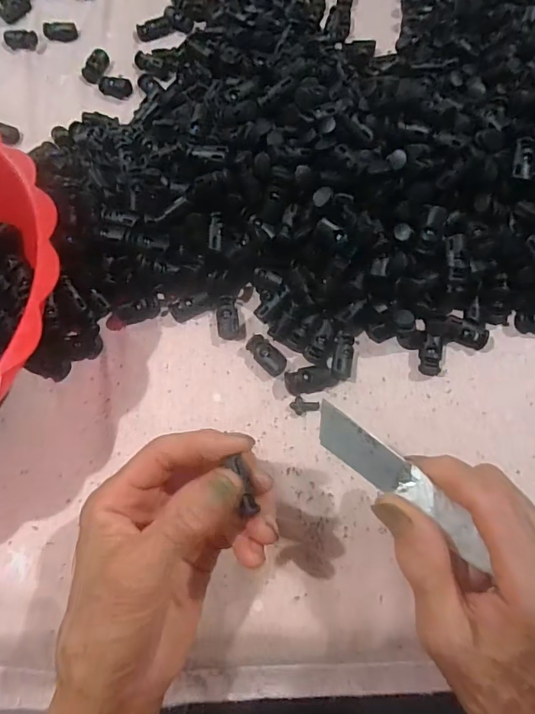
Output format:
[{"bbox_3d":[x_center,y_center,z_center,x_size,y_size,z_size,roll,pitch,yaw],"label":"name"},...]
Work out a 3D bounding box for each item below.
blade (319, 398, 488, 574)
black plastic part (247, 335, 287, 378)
[{"bbox_3d":[0.062,0.058,0.213,0.101,0.005,0.019,40,76,-2],"label":"blade"},{"bbox_3d":[-0.001,-0.001,0.290,0.028,0.009,0.016,41,77,15],"label":"black plastic part"}]

